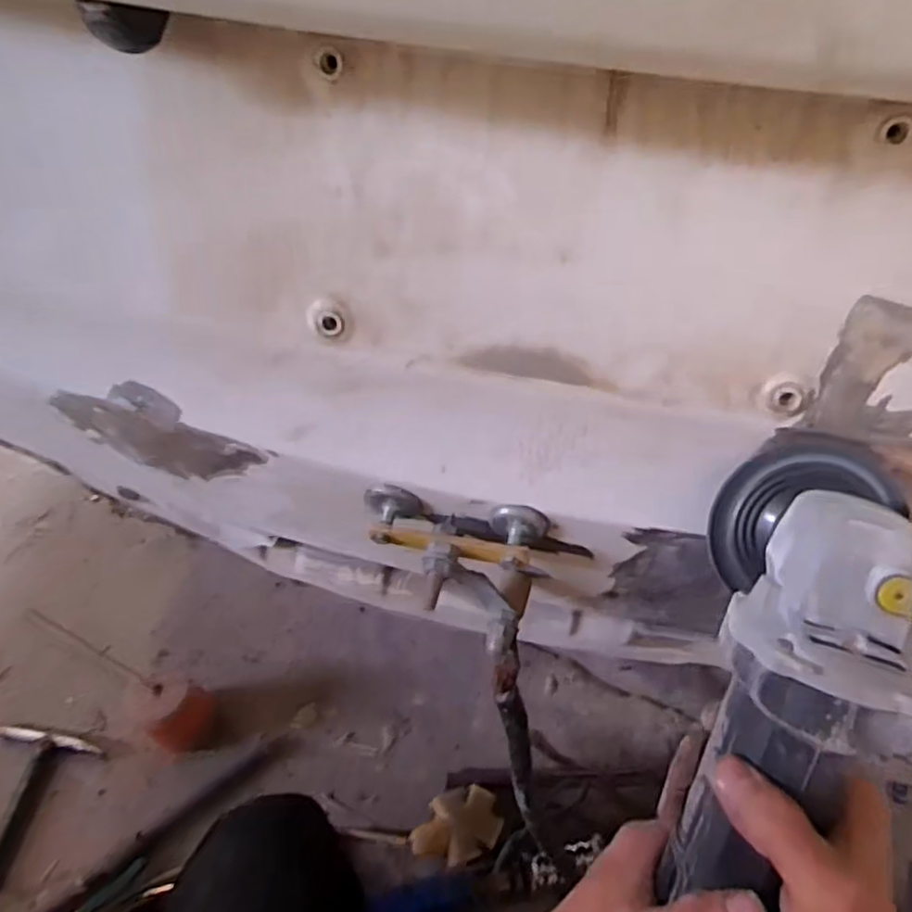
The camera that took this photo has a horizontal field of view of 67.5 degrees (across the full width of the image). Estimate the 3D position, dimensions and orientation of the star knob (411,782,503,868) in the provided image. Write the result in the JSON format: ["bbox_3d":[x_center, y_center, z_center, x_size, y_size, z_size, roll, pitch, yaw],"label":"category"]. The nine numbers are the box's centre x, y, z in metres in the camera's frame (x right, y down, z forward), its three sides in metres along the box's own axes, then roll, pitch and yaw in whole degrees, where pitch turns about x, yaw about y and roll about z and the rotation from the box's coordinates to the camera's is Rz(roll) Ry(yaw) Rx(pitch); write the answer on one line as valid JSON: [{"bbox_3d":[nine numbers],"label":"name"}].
[{"bbox_3d":[0.000,0.473,0.871,0.113,0.036,0.082,-18,57,-15],"label":"star knob"}]

